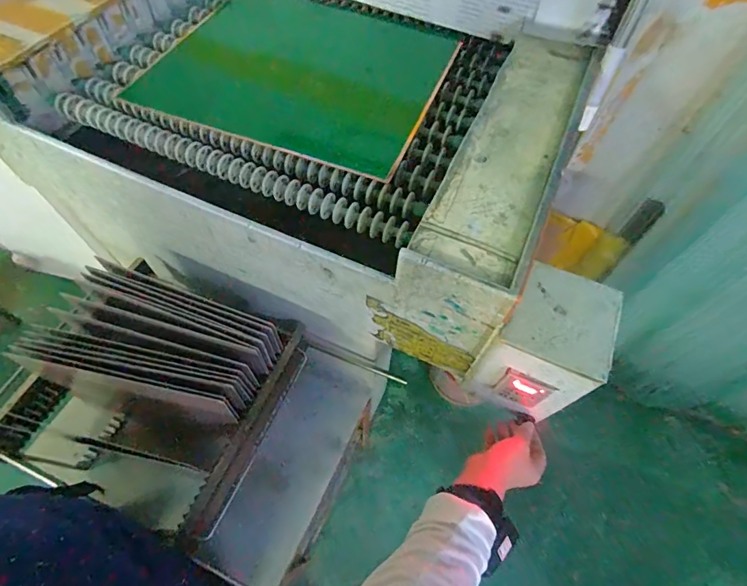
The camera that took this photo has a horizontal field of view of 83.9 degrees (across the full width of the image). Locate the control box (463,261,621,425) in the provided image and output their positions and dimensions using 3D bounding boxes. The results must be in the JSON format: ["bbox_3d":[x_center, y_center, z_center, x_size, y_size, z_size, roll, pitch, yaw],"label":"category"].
[{"bbox_3d":[0.229,0.070,0.567,0.123,0.168,0.134,27,62,13],"label":"control box"}]

